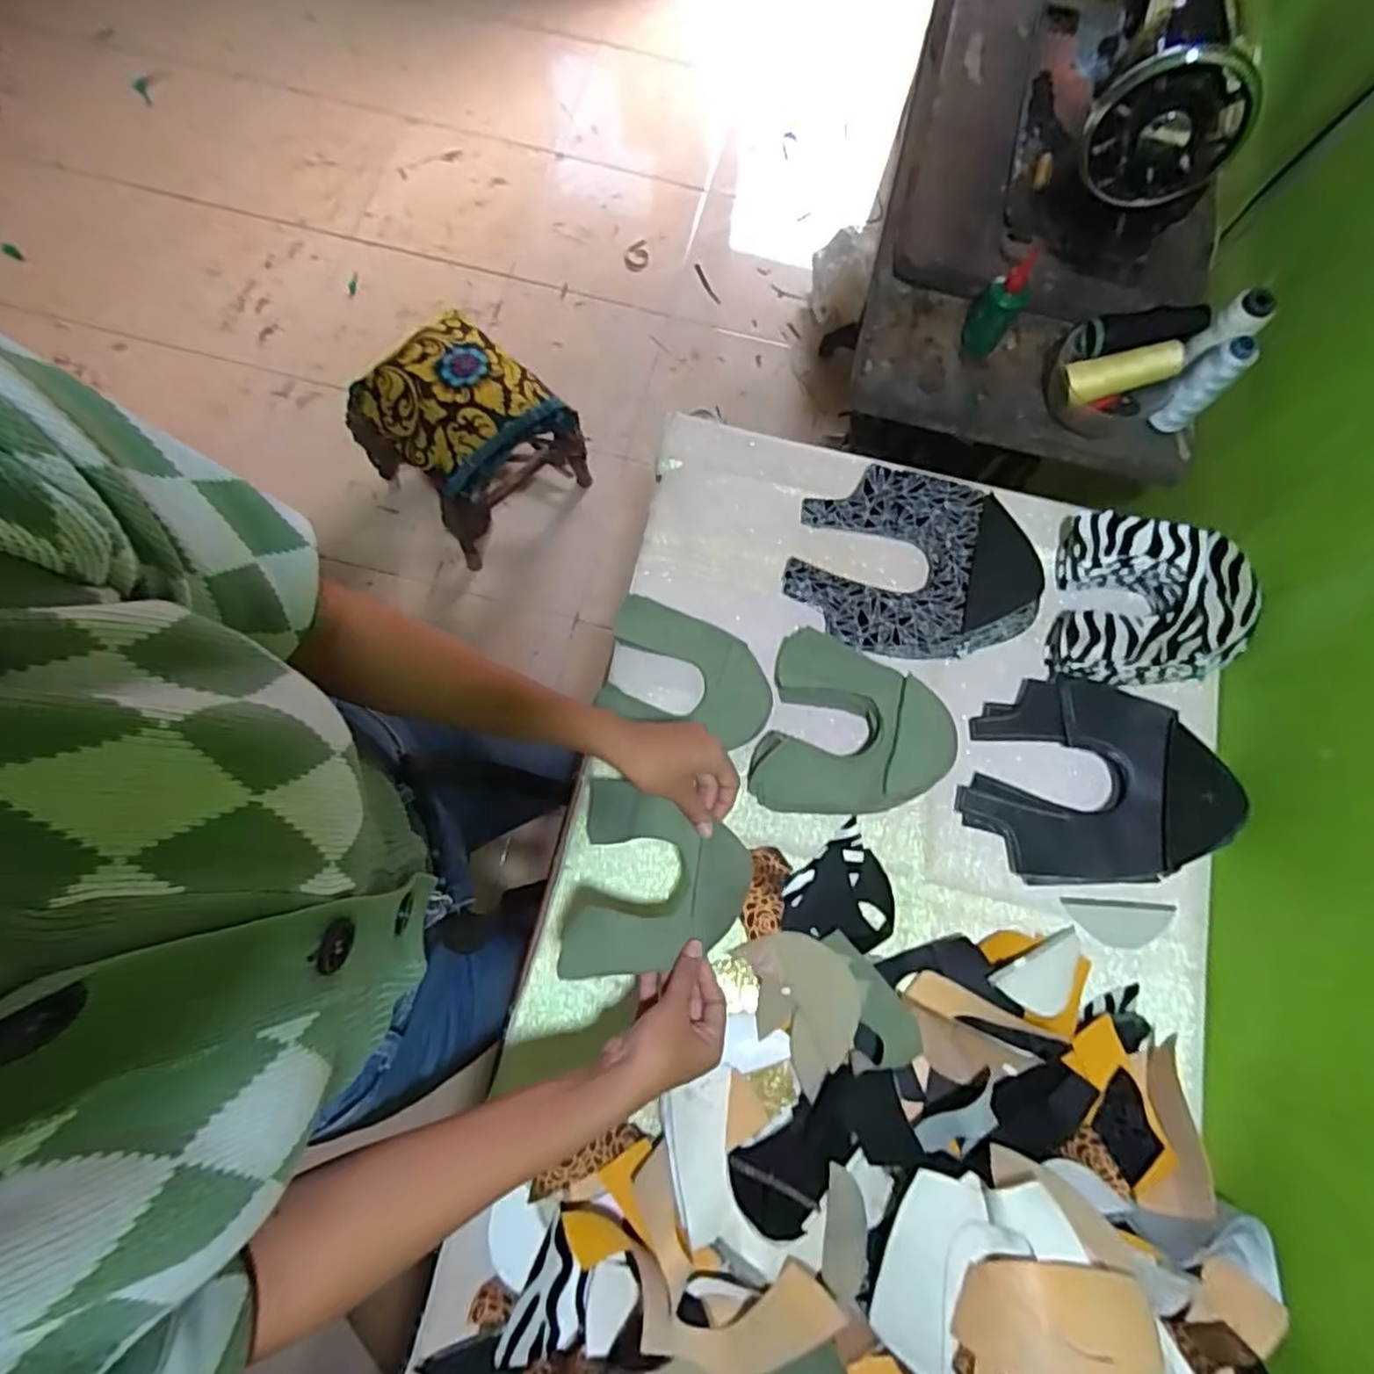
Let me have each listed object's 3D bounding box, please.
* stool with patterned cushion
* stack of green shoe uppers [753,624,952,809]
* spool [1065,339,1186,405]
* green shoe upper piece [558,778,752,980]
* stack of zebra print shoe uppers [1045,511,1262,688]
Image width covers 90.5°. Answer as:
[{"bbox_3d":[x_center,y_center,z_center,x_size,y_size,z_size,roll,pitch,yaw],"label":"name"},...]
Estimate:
[{"bbox_3d":[-0.393,-0.486,1.343,0.313,0.377,0.281,-40,81,-11],"label":"stool with patterned cushion"},{"bbox_3d":[0.160,0.041,0.646,0.172,0.046,0.174,14,76,6],"label":"stack of green shoe uppers"},{"bbox_3d":[0.462,-0.337,0.731,0.110,0.035,0.041,-10,111,11],"label":"spool"},{"bbox_3d":[-0.019,0.151,0.540,0.141,0.086,0.146,1,75,2],"label":"green shoe upper piece"},{"bbox_3d":[0.456,-0.083,0.669,0.159,0.071,0.169,11,74,0],"label":"stack of zebra print shoe uppers"}]

